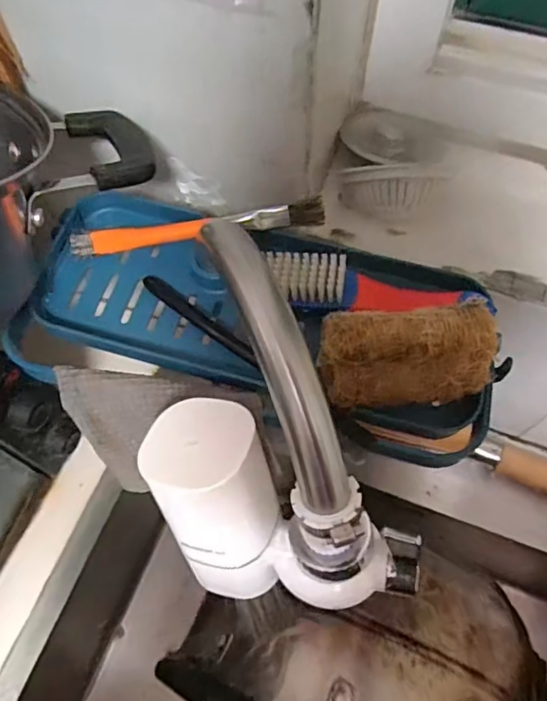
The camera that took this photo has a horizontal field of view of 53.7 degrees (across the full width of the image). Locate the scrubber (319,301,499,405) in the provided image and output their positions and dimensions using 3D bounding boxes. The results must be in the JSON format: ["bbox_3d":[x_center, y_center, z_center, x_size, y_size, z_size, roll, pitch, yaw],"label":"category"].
[{"bbox_3d":[0.070,0.001,0.290,0.089,0.035,0.042,-3,63,-1],"label":"scrubber"}]

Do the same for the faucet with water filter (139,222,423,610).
[{"bbox_3d":[-0.016,0.055,0.276,0.105,0.135,0.185,-31,67,-15],"label":"faucet with water filter"}]

